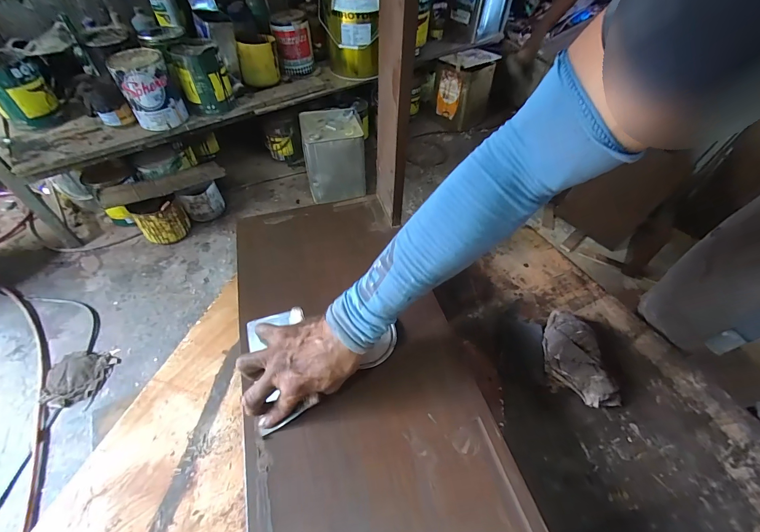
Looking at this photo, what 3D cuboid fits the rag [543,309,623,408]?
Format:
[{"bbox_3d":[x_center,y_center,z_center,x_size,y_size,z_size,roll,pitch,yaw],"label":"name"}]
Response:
[{"bbox_3d":[0.326,0.152,0.559,0.090,0.047,0.160,-7,51,-7],"label":"rag"}]

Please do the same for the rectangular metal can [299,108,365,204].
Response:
[{"bbox_3d":[-0.193,-0.456,1.429,0.240,0.308,0.254,-8,51,-8],"label":"rectangular metal can"}]

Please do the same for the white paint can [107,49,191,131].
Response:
[{"bbox_3d":[-0.782,-0.595,1.134,0.157,0.196,0.170,1,51,-1],"label":"white paint can"}]

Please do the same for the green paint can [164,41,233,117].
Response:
[{"bbox_3d":[-0.660,-0.705,1.252,0.176,0.197,0.189,-15,53,-13],"label":"green paint can"}]

